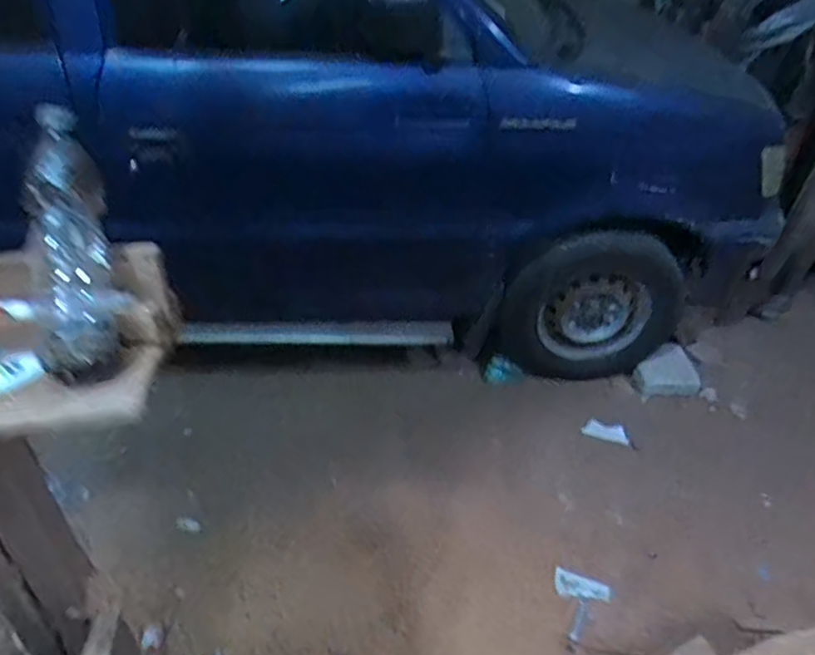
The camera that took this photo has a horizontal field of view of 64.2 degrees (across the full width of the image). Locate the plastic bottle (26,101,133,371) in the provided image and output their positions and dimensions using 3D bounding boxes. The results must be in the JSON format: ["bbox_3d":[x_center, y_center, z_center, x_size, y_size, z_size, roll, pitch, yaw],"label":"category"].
[{"bbox_3d":[-0.302,-0.080,0.584,0.066,0.230,0.052,-7,-2,-14],"label":"plastic bottle"}]

